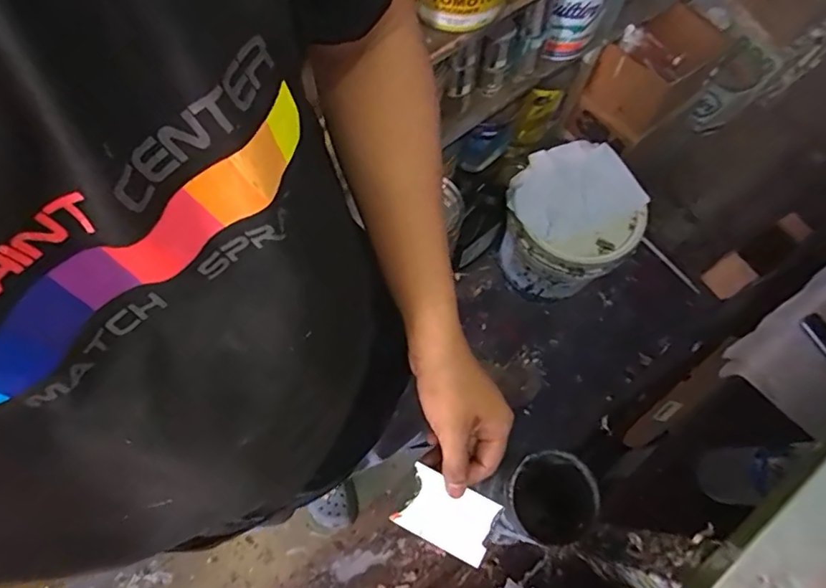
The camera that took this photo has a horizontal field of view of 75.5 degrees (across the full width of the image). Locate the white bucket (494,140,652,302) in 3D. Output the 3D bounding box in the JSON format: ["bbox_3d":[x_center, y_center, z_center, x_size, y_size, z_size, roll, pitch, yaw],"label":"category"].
[{"bbox_3d":[0.363,-0.156,1.285,0.280,0.283,0.287,1,70,-2],"label":"white bucket"}]

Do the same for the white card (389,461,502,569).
[{"bbox_3d":[0.027,0.177,0.427,0.075,0.005,0.051,26,81,5],"label":"white card"}]

